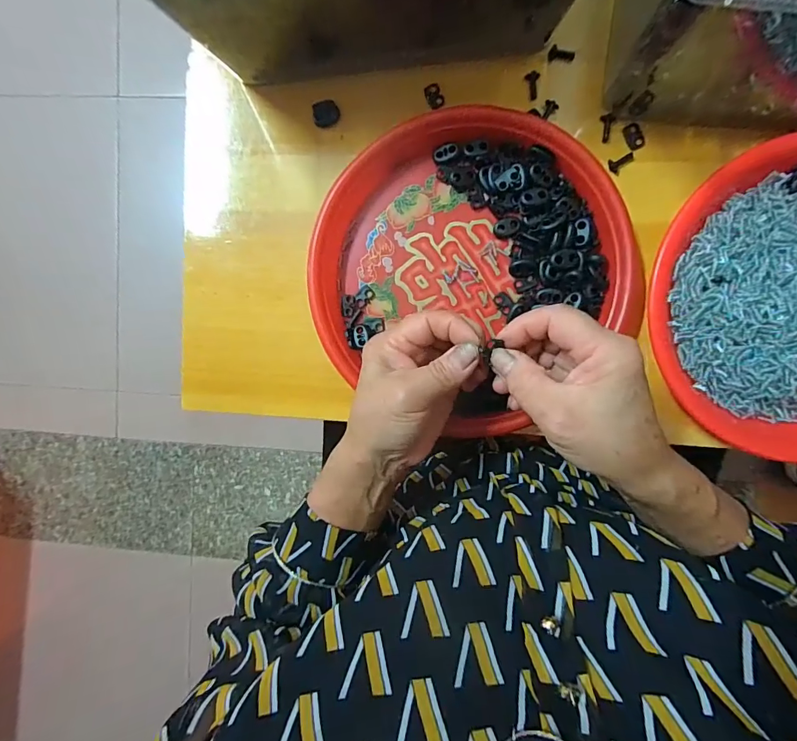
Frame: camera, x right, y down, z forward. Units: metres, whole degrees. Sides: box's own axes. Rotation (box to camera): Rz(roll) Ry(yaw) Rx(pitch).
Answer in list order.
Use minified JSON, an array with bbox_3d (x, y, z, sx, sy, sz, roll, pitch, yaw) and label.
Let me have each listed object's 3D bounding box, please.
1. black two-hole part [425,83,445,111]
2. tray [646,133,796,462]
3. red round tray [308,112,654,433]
[{"bbox_3d":[0.028,-0.215,0.337,0.013,0.006,0.022,-23,92,6],"label":"black two-hole part"},{"bbox_3d":[0.299,-0.049,0.305,0.224,0.034,0.222,5,94,4],"label":"tray"},{"bbox_3d":[0.056,-0.077,0.332,0.242,0.028,0.221,0,94,5],"label":"red round tray"}]

